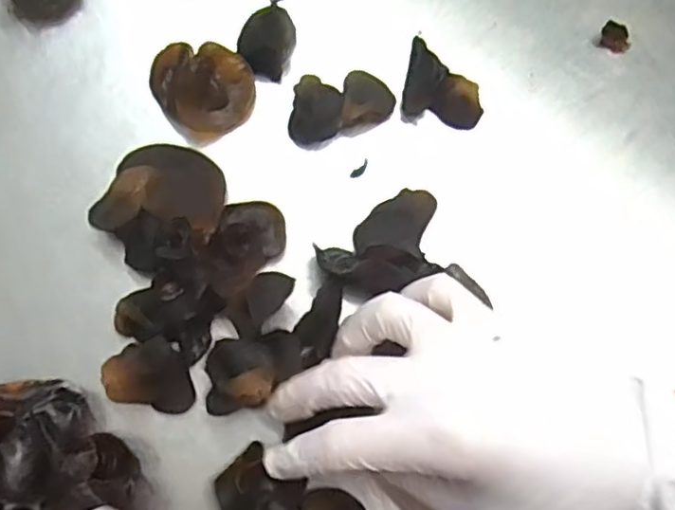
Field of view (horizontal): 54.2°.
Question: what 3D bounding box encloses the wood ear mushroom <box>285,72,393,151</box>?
[{"bbox_3d":[0.001,-0.075,0.326,0.054,0.022,0.028,-18,78,-6],"label":"wood ear mushroom"}]

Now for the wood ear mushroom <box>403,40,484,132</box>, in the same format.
[{"bbox_3d":[0.054,-0.086,0.331,0.039,0.014,0.039,11,77,1],"label":"wood ear mushroom"}]

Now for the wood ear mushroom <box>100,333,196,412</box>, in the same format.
[{"bbox_3d":[-0.084,0.054,0.290,0.035,0.016,0.032,-10,78,-4],"label":"wood ear mushroom"}]

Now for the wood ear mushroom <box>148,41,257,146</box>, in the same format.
[{"bbox_3d":[-0.065,-0.082,0.325,0.047,0.019,0.046,0,77,-2],"label":"wood ear mushroom"}]

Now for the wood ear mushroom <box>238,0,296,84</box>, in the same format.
[{"bbox_3d":[-0.035,-0.118,0.342,0.026,0.006,0.054,11,77,1],"label":"wood ear mushroom"}]

